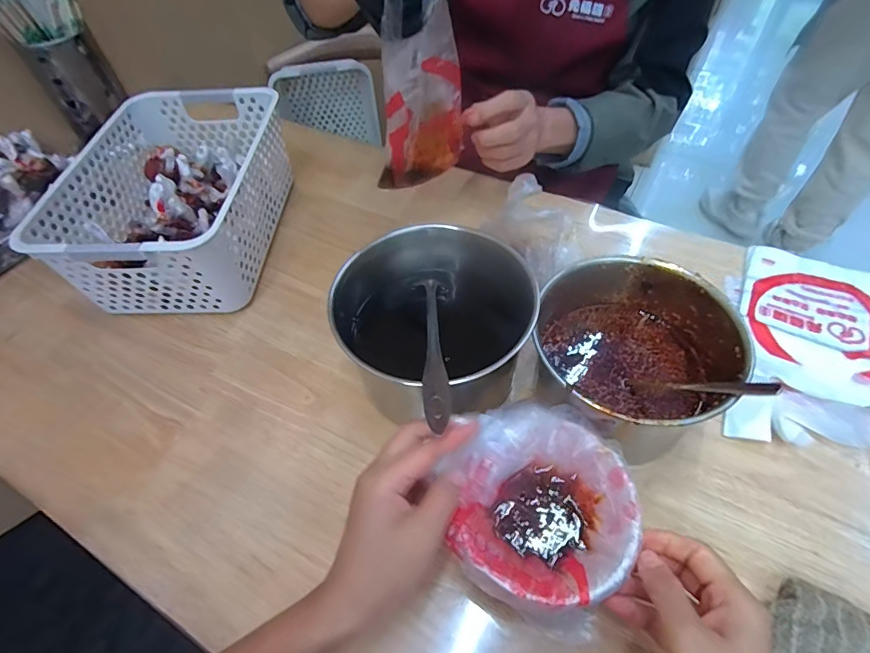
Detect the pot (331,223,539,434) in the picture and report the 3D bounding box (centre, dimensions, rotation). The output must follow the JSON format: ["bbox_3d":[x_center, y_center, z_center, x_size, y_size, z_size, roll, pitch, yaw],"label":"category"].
[{"bbox_3d":[0.000,0.006,0.428,0.143,0.117,0.171,-33,58,-20],"label":"pot"}]

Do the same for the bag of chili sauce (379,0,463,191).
[{"bbox_3d":[-0.019,-0.238,0.459,0.090,0.201,0.030,-18,54,-10],"label":"bag of chili sauce"}]

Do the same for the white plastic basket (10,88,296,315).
[{"bbox_3d":[-0.298,-0.150,0.560,0.199,0.130,0.295,1,53,4],"label":"white plastic basket"}]

